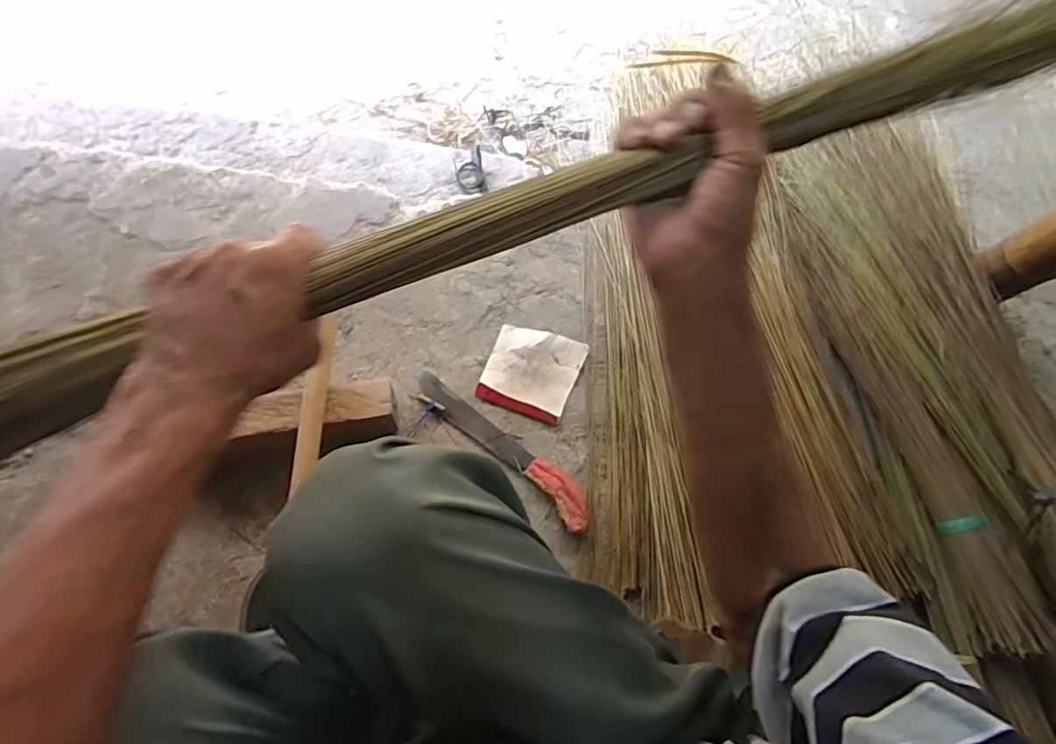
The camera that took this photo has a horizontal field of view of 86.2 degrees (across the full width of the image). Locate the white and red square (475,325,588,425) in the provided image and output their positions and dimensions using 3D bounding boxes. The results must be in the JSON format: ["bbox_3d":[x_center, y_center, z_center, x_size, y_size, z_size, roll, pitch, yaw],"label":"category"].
[{"bbox_3d":[0.005,-0.002,0.832,0.128,0.008,0.130,20,72,7],"label":"white and red square"}]

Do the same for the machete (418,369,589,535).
[{"bbox_3d":[-0.036,0.101,0.795,0.314,0.026,0.049,41,73,11],"label":"machete"}]

